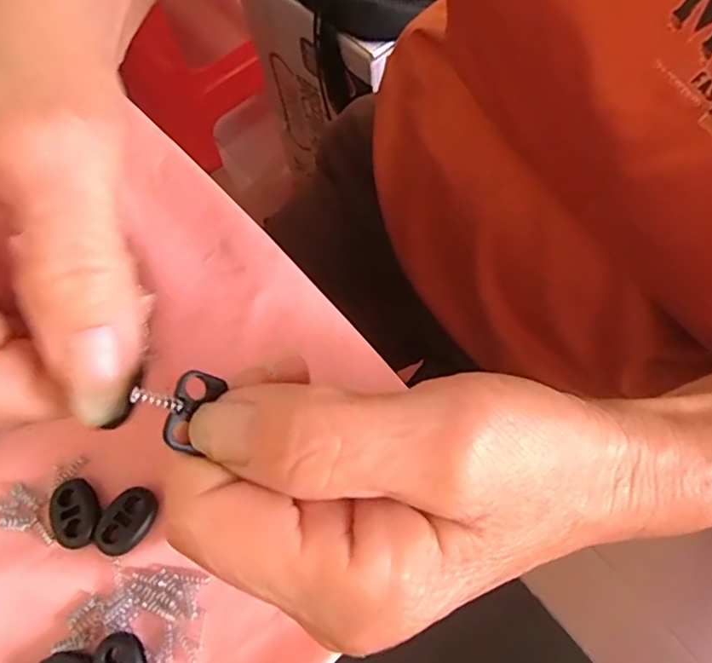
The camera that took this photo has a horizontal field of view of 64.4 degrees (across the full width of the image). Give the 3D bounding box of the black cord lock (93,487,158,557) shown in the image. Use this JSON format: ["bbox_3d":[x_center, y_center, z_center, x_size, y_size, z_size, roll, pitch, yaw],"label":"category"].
[{"bbox_3d":[-0.074,0.061,0.181,0.016,0.006,0.021,33,77,14],"label":"black cord lock"}]

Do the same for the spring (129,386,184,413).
[{"bbox_3d":[-0.042,0.015,0.122,0.010,0.004,0.004,21,68,-25],"label":"spring"}]

